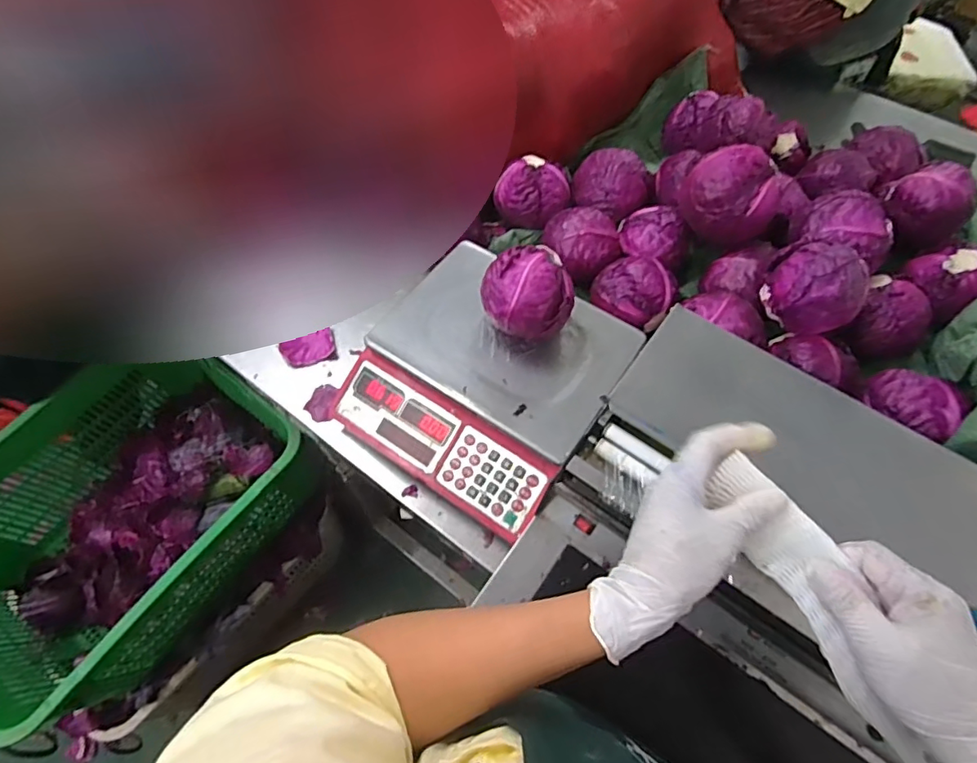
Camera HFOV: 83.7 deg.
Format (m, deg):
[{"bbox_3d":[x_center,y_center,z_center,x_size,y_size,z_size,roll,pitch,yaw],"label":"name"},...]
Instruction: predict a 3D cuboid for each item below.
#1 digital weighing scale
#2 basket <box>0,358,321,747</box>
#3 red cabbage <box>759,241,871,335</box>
[{"bbox_3d":[-0.005,-0.004,0.692,0.286,0.090,0.286,31,63,15],"label":"digital weighing scale"},{"bbox_3d":[-0.664,0.272,1.000,0.429,0.301,0.576,36,65,17],"label":"basket"},{"bbox_3d":[0.416,-0.121,0.688,0.096,0.089,0.101,6,60,2],"label":"red cabbage"}]

